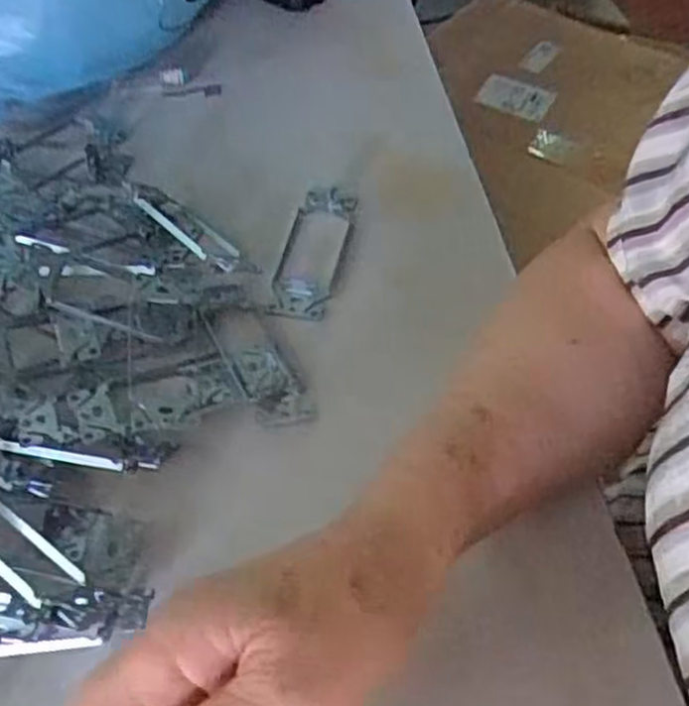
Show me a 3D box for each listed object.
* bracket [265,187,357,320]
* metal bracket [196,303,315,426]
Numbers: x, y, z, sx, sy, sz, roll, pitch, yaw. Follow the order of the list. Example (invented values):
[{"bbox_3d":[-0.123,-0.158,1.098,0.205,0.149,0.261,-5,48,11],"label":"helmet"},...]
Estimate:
[{"bbox_3d":[-0.018,-0.064,0.489,0.040,0.016,0.102,8,53,5],"label":"bracket"},{"bbox_3d":[-0.048,0.004,0.436,0.034,0.010,0.091,-21,56,-16],"label":"metal bracket"}]

